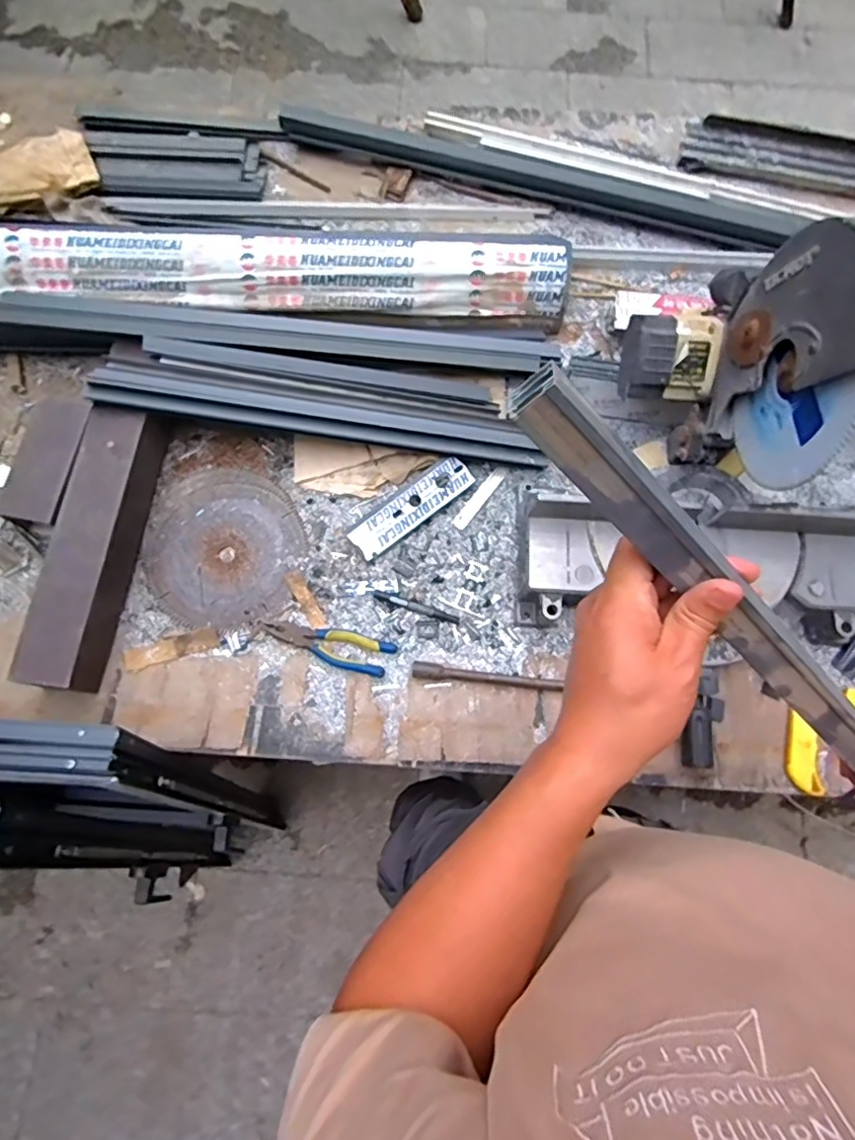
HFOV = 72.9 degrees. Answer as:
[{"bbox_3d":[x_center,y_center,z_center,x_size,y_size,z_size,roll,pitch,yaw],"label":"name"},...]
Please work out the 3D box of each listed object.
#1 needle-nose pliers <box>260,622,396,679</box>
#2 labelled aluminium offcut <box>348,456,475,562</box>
[{"bbox_3d":[-0.148,0.109,0.841,0.193,0.014,0.053,15,75,2],"label":"needle-nose pliers"},{"bbox_3d":[-0.023,-0.096,0.888,0.204,0.011,0.054,-37,93,-3],"label":"labelled aluminium offcut"}]

